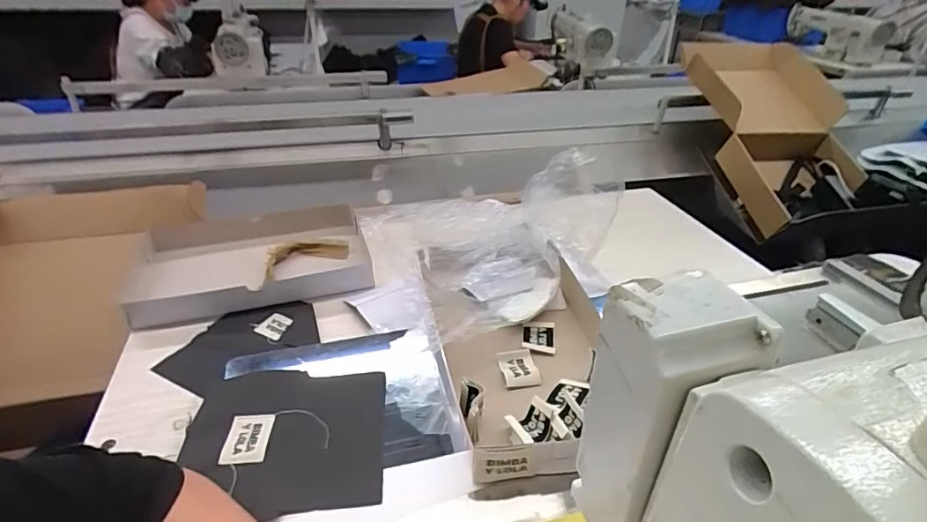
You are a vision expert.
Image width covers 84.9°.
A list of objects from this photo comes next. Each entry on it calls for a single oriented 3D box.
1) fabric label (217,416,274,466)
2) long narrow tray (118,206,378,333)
[{"bbox_3d":[-0.183,0.151,0.428,0.037,0.005,0.048,-2,32,-5],"label":"fabric label"},{"bbox_3d":[-0.283,-0.002,0.685,0.298,0.044,0.220,-7,33,-13],"label":"long narrow tray"}]

